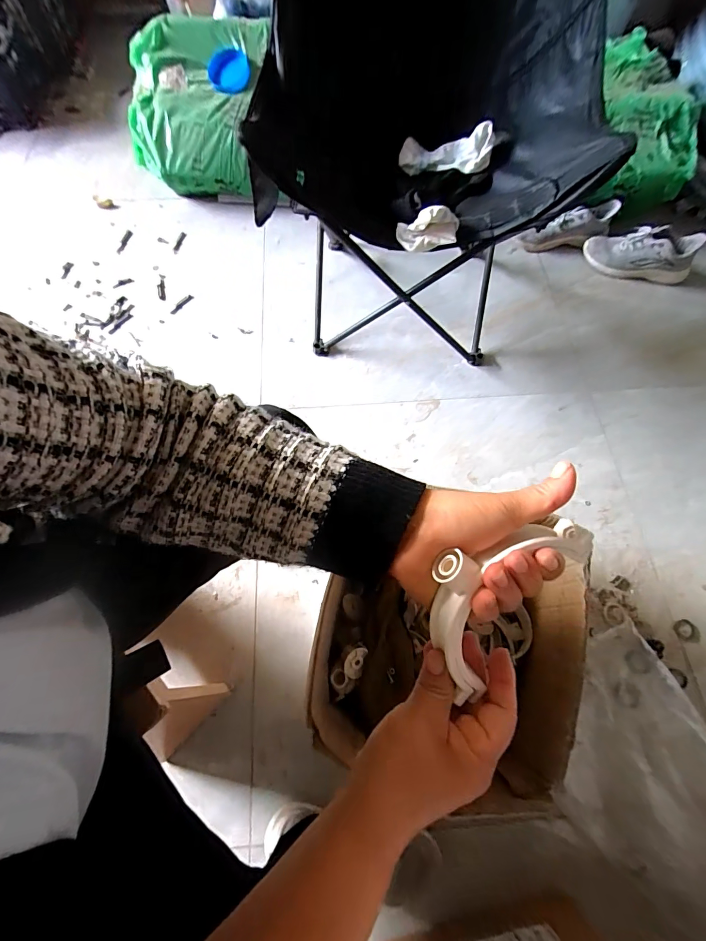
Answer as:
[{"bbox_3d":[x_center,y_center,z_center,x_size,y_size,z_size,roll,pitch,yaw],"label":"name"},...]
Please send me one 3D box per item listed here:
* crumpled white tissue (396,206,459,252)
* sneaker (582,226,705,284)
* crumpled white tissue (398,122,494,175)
[{"bbox_3d":[0.127,-0.408,0.636,0.102,0.047,0.047,-5,73,-1],"label":"crumpled white tissue"},{"bbox_3d":[0.807,-0.608,1.069,0.287,0.082,0.125,13,68,16],"label":"sneaker"},{"bbox_3d":[0.176,-0.610,0.725,0.171,0.051,0.055,3,68,12],"label":"crumpled white tissue"}]

